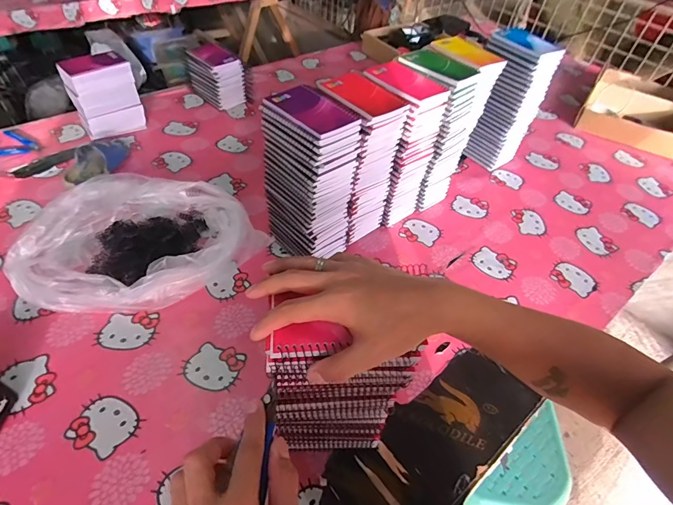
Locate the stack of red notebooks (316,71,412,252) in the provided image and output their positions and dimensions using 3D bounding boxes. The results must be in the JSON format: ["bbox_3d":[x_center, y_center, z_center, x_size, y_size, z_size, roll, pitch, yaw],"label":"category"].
[{"bbox_3d":[0.034,-0.156,0.717,0.104,0.289,0.130,-30,56,-27],"label":"stack of red notebooks"}]

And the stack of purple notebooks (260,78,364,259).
[{"bbox_3d":[-0.045,-0.114,0.672,0.131,0.285,0.102,38,56,25],"label":"stack of purple notebooks"}]

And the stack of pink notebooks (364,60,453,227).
[{"bbox_3d":[0.113,-0.196,0.759,0.114,0.289,0.128,-30,56,-28],"label":"stack of pink notebooks"}]

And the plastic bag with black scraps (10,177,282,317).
[{"bbox_3d":[-0.349,-0.024,0.691,0.377,0.103,0.242,-26,54,-25],"label":"plastic bag with black scraps"}]

